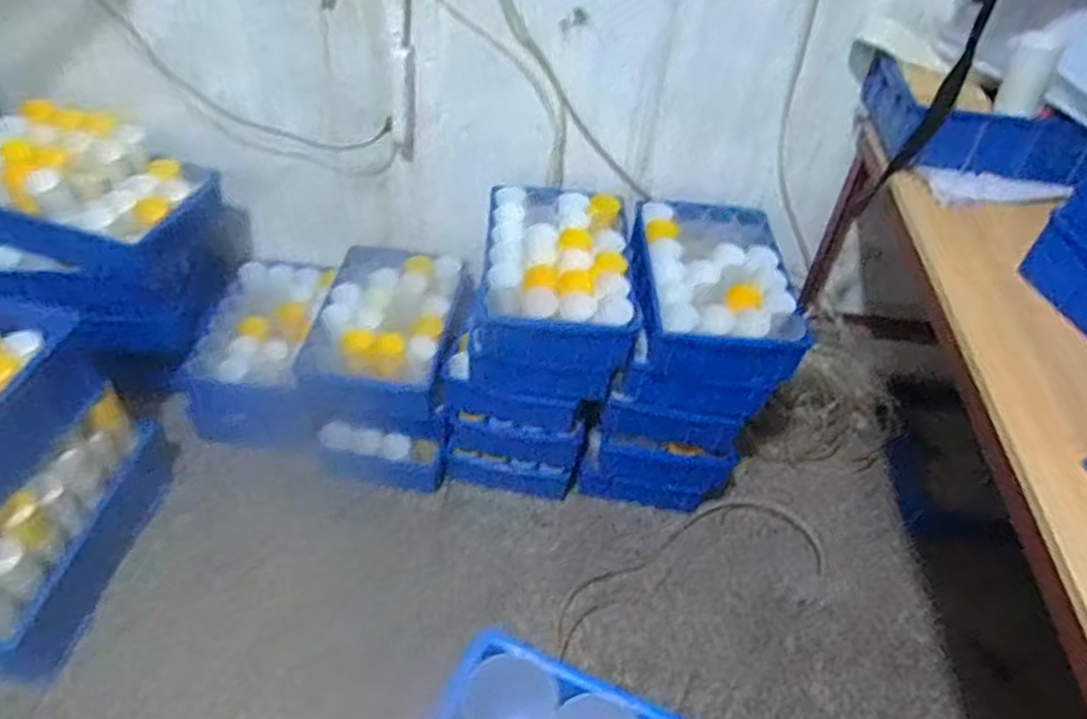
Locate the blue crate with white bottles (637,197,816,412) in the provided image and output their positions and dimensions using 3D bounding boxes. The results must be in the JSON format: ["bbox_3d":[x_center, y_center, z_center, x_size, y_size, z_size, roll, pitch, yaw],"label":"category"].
[{"bbox_3d":[0.320,-0.117,1.428,0.291,0.179,0.438,6,45,-1],"label":"blue crate with white bottles"}]

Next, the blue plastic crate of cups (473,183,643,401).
[{"bbox_3d":[0.024,-0.156,1.494,0.284,0.221,0.422,5,45,-2],"label":"blue plastic crate of cups"}]

